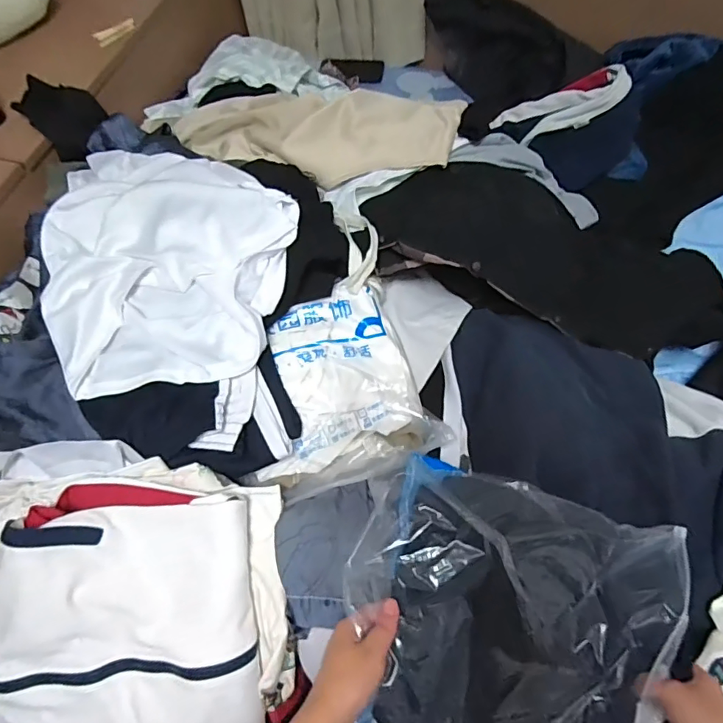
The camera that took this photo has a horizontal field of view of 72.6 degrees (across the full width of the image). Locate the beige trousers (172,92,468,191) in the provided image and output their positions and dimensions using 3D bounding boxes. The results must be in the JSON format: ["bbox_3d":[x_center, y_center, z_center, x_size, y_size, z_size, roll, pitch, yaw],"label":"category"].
[{"bbox_3d":[-0.100,-0.388,0.832,0.512,0.091,0.216,23,66,14],"label":"beige trousers"}]

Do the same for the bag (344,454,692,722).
[{"bbox_3d":[0.157,0.267,0.501,0.330,0.106,0.280,14,64,10],"label":"bag"}]

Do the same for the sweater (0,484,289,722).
[{"bbox_3d":[-0.263,0.334,0.561,0.364,0.067,0.353,-6,92,-1],"label":"sweater"}]

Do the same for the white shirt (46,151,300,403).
[{"bbox_3d":[-0.264,-0.161,0.682,0.357,0.091,0.401,-3,63,1],"label":"white shirt"}]

